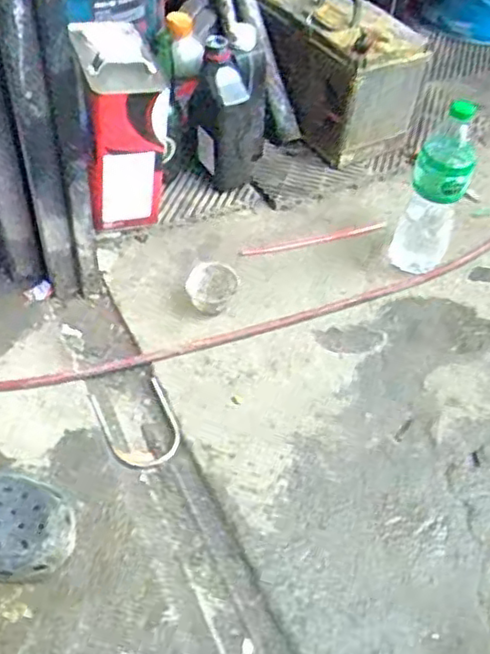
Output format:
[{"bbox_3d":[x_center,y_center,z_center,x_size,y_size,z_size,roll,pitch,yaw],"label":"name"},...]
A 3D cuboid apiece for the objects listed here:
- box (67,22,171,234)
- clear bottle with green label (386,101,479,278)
[{"bbox_3d":[-0.182,-0.284,1.000,0.113,0.241,0.170,-13,50,-16],"label":"box"},{"bbox_3d":[0.267,-0.189,0.959,0.080,0.258,0.082,20,51,15],"label":"clear bottle with green label"}]

